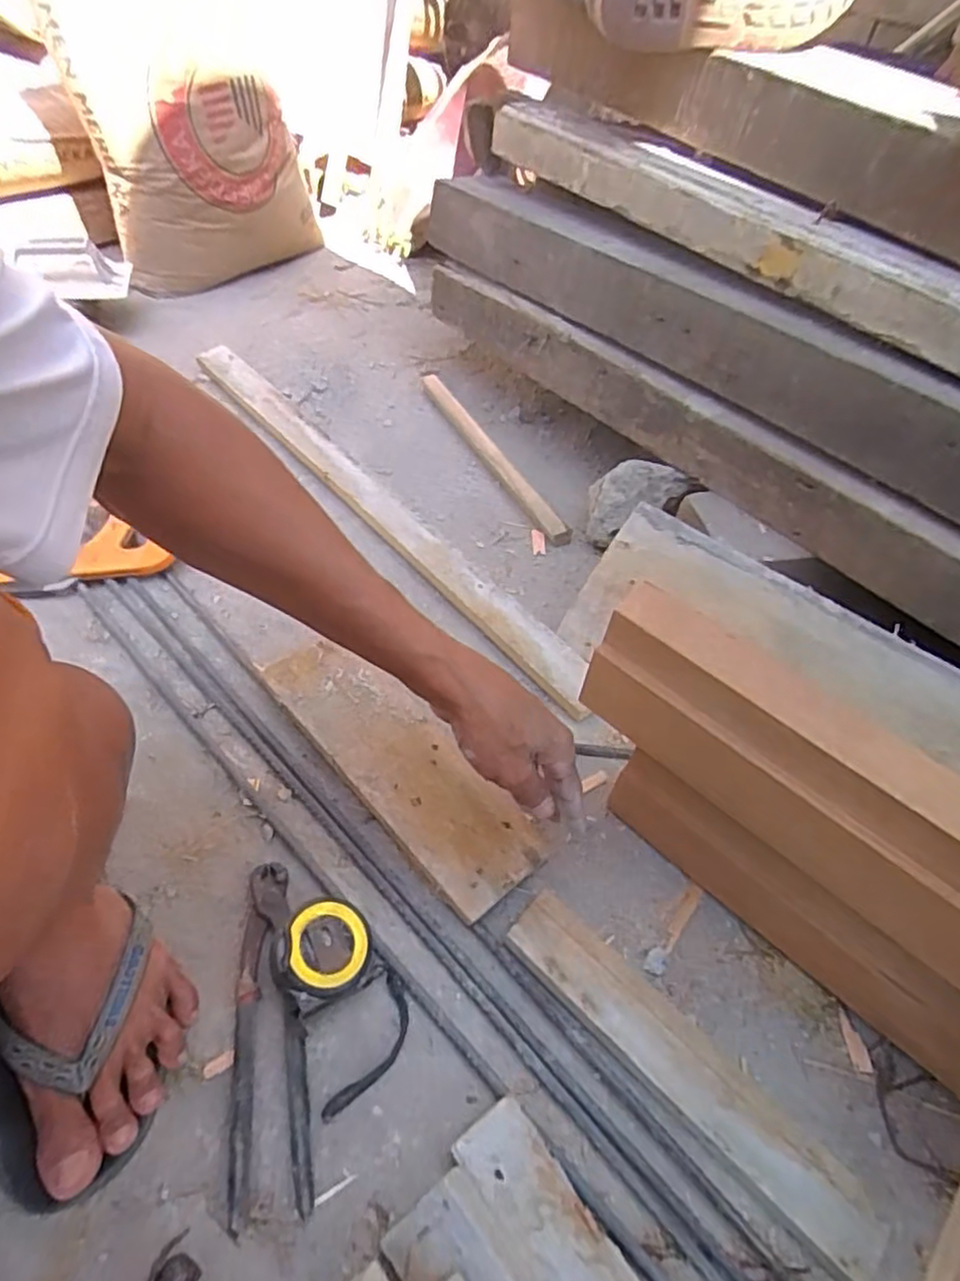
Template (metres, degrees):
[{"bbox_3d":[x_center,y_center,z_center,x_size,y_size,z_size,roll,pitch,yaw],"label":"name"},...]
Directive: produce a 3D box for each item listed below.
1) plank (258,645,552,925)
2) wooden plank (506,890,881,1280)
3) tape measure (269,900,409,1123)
[{"bbox_3d":[-0.073,0.106,0.600,0.100,0.028,0.297,-38,64,-27],"label":"plank"},{"bbox_3d":[0.145,0.301,0.480,0.289,0.014,0.060,39,60,22],"label":"wooden plank"},{"bbox_3d":[-0.099,0.250,0.475,0.080,0.051,0.125,-22,58,-19],"label":"tape measure"}]

